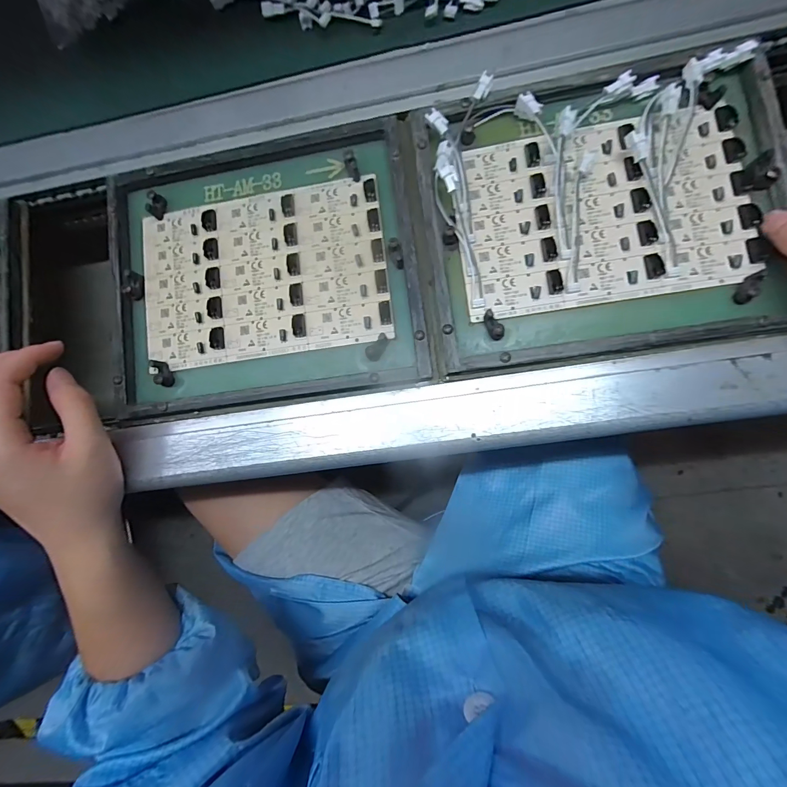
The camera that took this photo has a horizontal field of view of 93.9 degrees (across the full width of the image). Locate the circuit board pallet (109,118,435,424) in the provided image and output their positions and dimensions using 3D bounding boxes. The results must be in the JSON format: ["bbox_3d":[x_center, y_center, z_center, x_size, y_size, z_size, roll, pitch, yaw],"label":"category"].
[{"bbox_3d":[-0.101,-0.091,0.282,0.234,0.017,0.197,-7,83,6],"label":"circuit board pallet"}]

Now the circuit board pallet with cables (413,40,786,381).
[{"bbox_3d":[0.141,-0.121,0.251,0.236,0.023,0.191,-6,83,6],"label":"circuit board pallet with cables"}]

